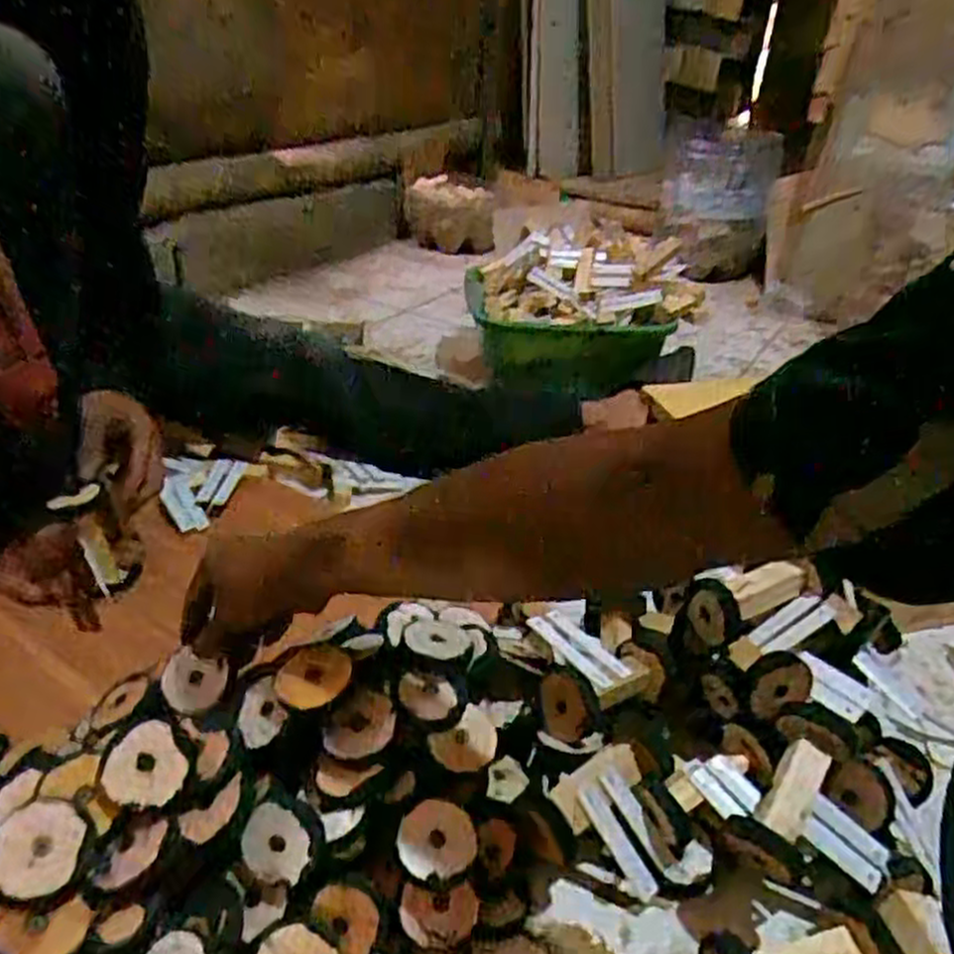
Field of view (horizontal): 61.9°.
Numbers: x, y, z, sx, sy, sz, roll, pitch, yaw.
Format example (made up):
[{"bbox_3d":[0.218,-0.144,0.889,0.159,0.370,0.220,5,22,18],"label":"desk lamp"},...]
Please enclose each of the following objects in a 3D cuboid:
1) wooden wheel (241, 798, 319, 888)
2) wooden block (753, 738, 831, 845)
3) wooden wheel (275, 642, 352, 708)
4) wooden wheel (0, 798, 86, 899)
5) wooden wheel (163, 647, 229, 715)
[{"bbox_3d":[-0.116,0.213,0.465,0.046,0.046,0.007,-8,-5,12],"label":"wooden wheel"},{"bbox_3d":[0.203,0.199,0.510,0.028,0.060,0.010,26,-8,29],"label":"wooden block"},{"bbox_3d":[-0.101,0.123,0.507,0.044,0.013,0.058,11,31,10],"label":"wooden wheel"},{"bbox_3d":[-0.232,0.194,0.420,0.041,0.004,0.047,18,46,-22],"label":"wooden wheel"},{"bbox_3d":[-0.195,0.143,0.551,0.043,0.007,0.039,7,73,-14],"label":"wooden wheel"}]

